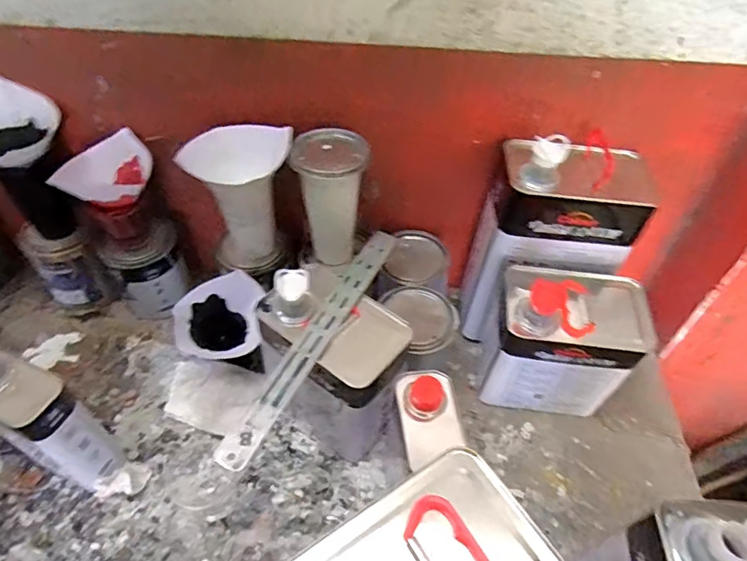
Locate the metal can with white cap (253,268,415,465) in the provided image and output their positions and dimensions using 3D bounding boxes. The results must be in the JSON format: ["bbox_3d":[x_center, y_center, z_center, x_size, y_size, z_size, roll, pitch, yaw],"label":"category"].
[{"bbox_3d":[-0.050,0.096,0.625,0.166,0.220,0.123,36,58,24],"label":"metal can with white cap"}]

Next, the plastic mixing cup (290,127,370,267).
[{"bbox_3d":[-0.055,-0.107,0.672,0.092,0.163,0.078,3,51,0],"label":"plastic mixing cup"}]

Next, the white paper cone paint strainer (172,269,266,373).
[{"bbox_3d":[-0.203,0.061,0.694,0.114,0.097,0.107,-3,51,-5],"label":"white paper cone paint strainer"}]

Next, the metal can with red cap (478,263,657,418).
[{"bbox_3d":[0.240,0.081,0.669,0.165,0.217,0.118,7,51,3],"label":"metal can with red cap"}]

